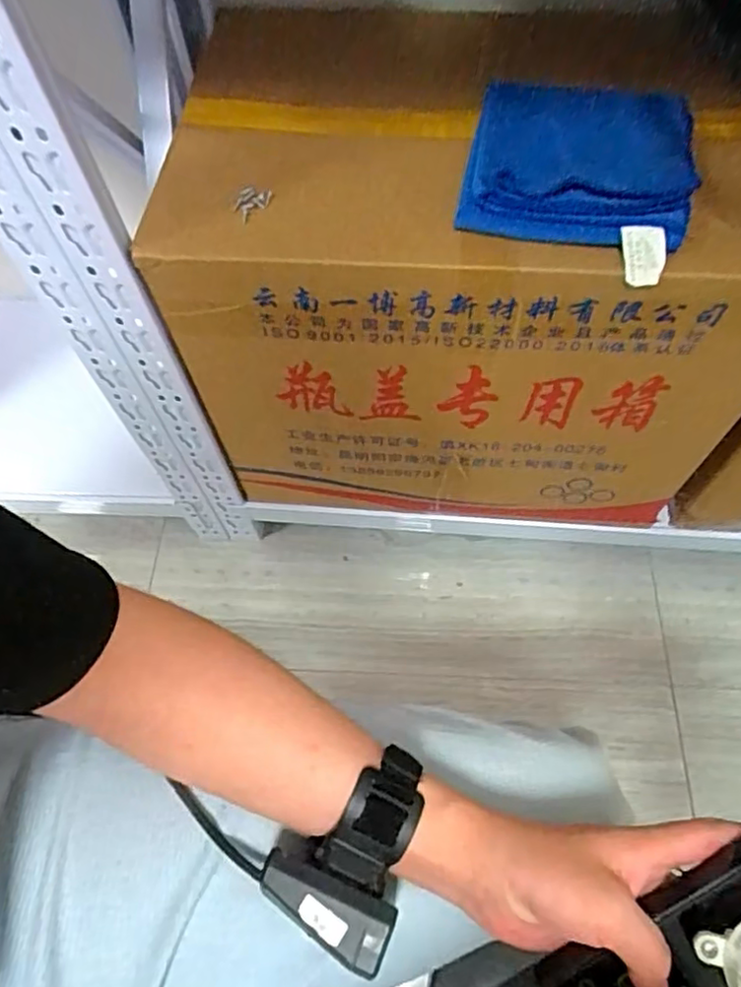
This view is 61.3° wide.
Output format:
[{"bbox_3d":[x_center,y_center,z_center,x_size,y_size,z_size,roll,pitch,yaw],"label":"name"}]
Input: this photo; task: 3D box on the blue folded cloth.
[{"bbox_3d":[0.168,-0.272,0.509,0.179,0.042,0.189,15,63,8],"label":"blue folded cloth"}]

